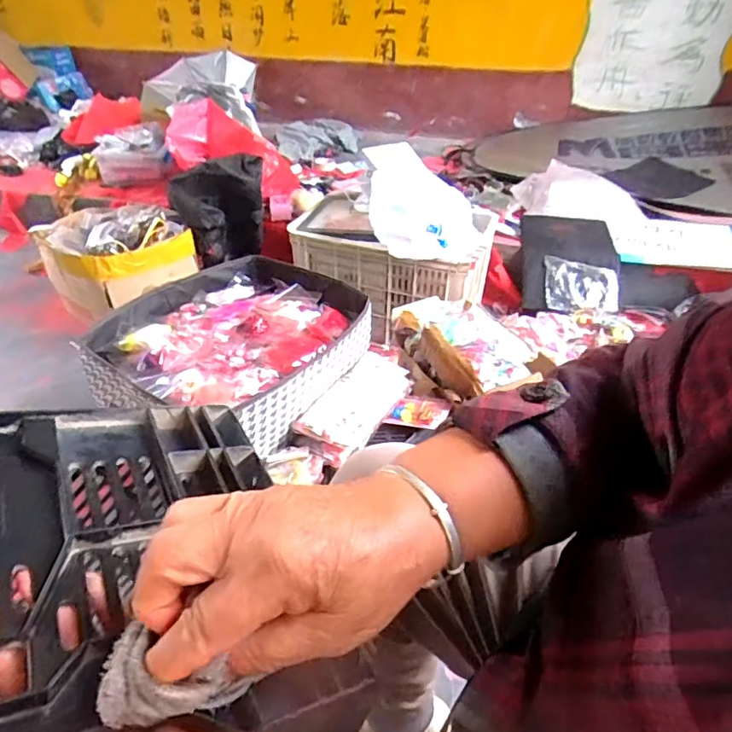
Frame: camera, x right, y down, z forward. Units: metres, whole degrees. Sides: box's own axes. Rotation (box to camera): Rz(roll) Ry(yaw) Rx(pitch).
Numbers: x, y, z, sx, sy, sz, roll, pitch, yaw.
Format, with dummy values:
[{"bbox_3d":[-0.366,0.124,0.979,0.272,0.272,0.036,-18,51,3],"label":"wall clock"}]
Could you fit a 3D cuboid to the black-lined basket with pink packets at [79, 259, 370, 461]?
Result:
[{"bbox_3d":[-0.224,-0.037,0.898,0.381,0.104,0.421,17,38,21],"label":"black-lined basket with pink packets"}]

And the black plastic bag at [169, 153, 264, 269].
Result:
[{"bbox_3d":[-0.418,-0.451,1.536,0.118,0.278,0.304,20,39,24],"label":"black plastic bag"}]

